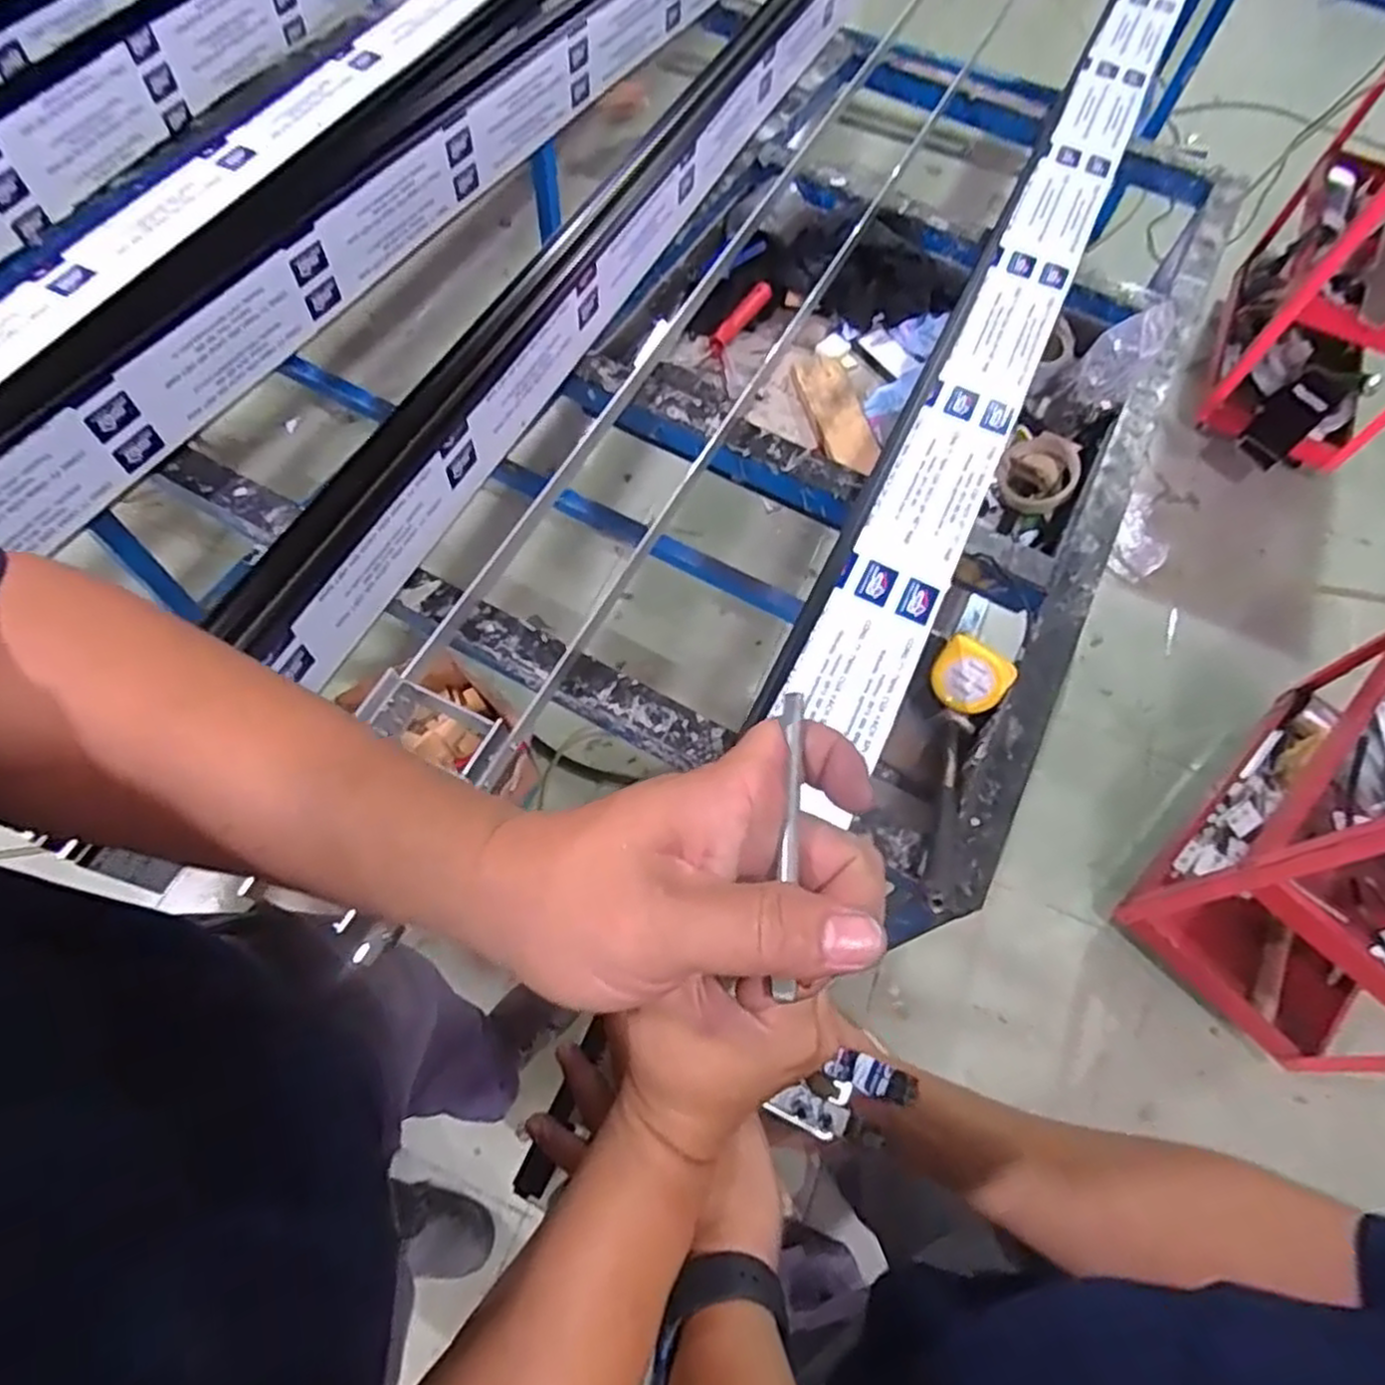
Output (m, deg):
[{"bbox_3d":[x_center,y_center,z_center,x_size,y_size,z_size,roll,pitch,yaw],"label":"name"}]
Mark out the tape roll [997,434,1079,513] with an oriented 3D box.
[{"bbox_3d":[0.416,-0.261,0.905,0.080,0.043,0.102,32,66,12],"label":"tape roll"}]

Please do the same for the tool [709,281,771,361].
[{"bbox_3d":[0.062,-0.491,0.999,0.019,0.023,0.117,38,87,15],"label":"tool"}]

